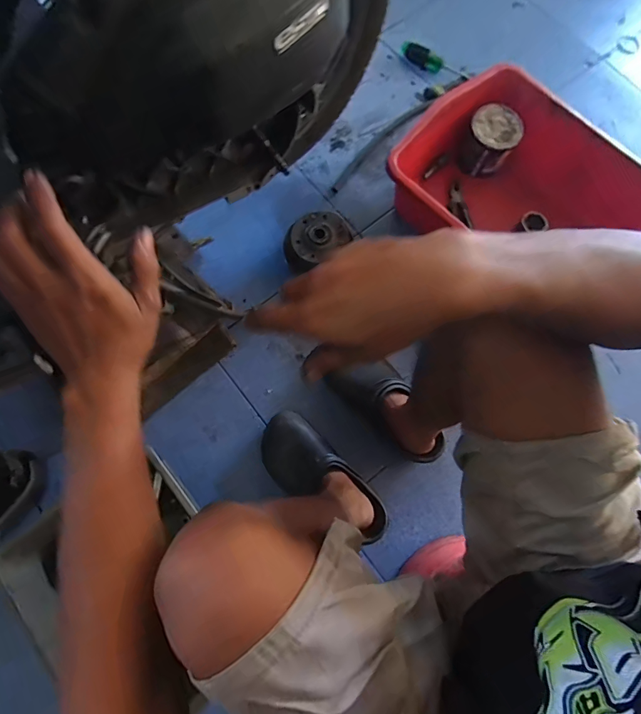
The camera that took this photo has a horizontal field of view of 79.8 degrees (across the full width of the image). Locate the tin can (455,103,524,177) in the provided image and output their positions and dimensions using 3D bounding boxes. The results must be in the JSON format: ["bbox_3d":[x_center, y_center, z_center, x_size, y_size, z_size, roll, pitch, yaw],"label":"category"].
[{"bbox_3d":[0.355,-0.453,0.813,0.106,0.096,0.103,34,78,8],"label":"tin can"}]

